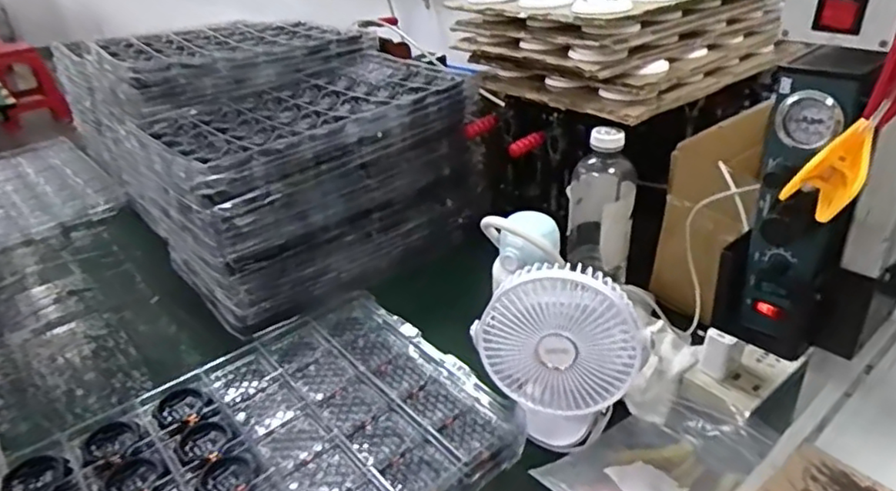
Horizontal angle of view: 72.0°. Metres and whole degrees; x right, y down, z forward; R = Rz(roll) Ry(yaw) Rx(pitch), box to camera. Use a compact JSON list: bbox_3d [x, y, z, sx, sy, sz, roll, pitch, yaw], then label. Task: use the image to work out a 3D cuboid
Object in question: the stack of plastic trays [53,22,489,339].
[{"bbox_3d":[-0.296,-0.184,1.054,0.453,0.257,0.604,-26,36,-32],"label":"stack of plastic trays"}]

